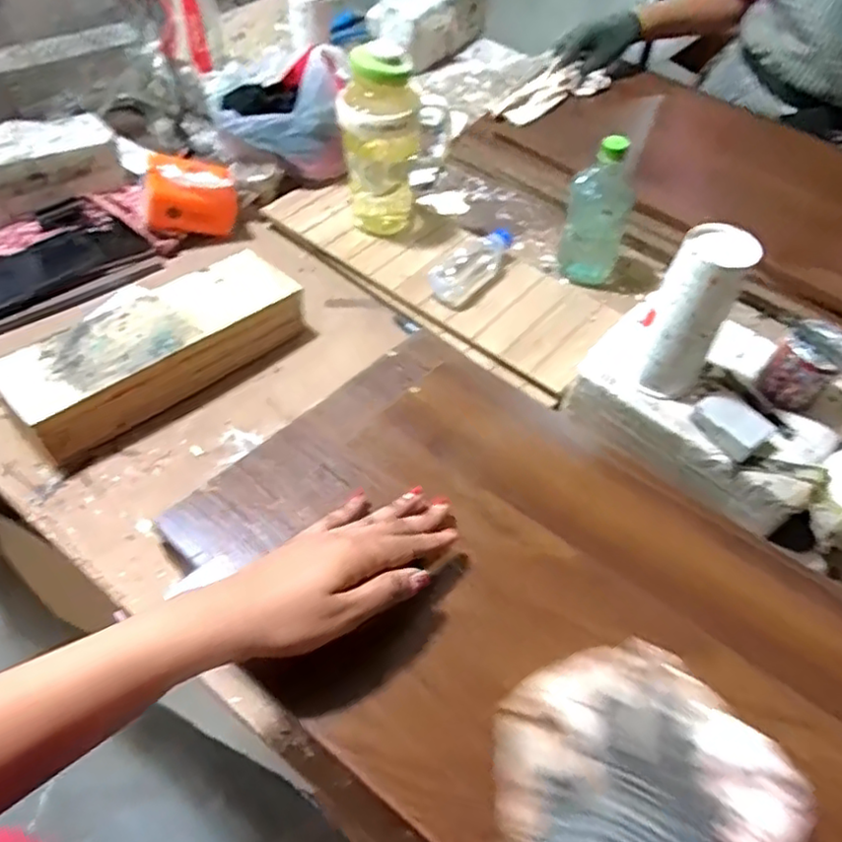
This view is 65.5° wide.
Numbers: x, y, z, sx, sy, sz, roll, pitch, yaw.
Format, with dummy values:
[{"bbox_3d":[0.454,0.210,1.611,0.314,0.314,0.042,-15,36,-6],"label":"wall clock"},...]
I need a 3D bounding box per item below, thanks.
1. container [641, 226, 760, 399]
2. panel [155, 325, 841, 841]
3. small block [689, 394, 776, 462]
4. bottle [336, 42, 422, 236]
[{"bbox_3d":[0.263,-0.102,0.647,0.072,0.175,0.068,23,56,14],"label":"container"},{"bbox_3d":[0.188,0.195,0.431,0.763,0.024,0.335,32,52,20],"label":"panel"},{"bbox_3d":[0.317,0.004,0.665,0.054,0.026,0.067,-30,60,-22],"label":"small block"},{"bbox_3d":[-0.053,-0.365,0.866,0.099,0.248,0.077,3,54,-1],"label":"bottle"}]

